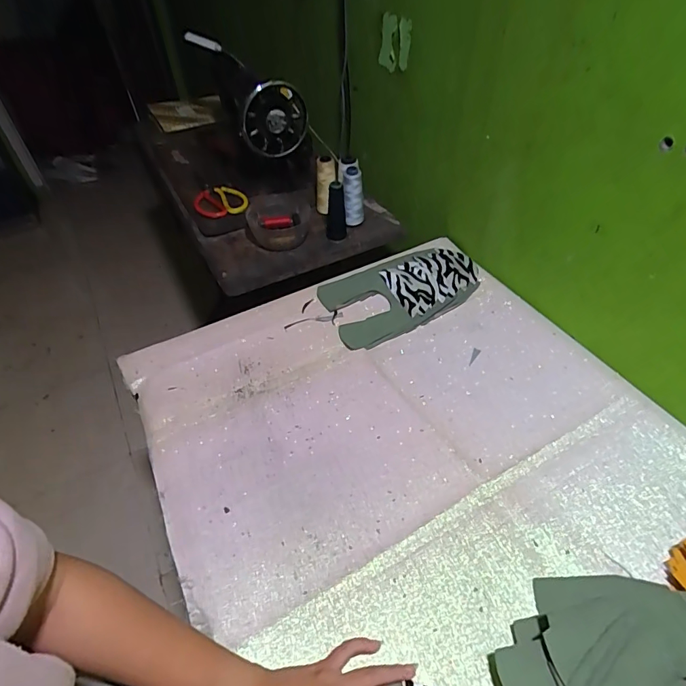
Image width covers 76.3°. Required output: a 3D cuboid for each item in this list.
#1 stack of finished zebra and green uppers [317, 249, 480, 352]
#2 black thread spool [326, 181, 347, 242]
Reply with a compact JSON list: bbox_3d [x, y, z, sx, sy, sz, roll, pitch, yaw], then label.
[{"bbox_3d":[0.106,-0.090,0.743,0.280,0.024,0.151,-22,51,-17],"label":"stack of finished zebra and green uppers"},{"bbox_3d":[-0.014,-0.249,0.825,0.039,0.096,0.047,-2,48,0],"label":"black thread spool"}]

